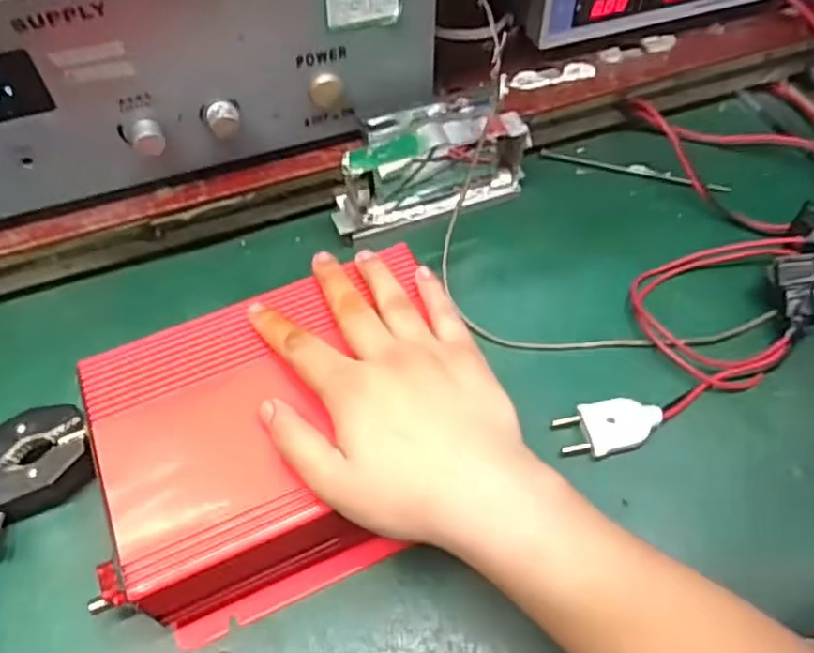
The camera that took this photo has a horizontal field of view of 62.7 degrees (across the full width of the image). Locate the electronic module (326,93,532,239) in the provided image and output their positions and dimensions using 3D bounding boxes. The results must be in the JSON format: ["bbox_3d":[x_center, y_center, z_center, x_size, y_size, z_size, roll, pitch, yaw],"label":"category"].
[{"bbox_3d":[0.017,-0.118,0.490,0.149,0.085,0.045,-15,59,-9],"label":"electronic module"}]

